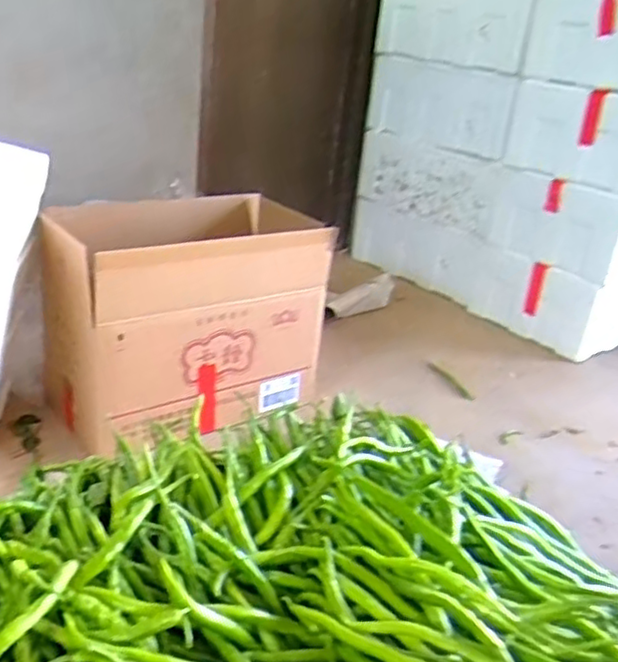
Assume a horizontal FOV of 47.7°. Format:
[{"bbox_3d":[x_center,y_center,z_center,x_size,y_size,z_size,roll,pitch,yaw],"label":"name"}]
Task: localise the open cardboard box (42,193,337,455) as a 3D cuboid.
[{"bbox_3d":[-0.250,-0.045,1.523,0.567,0.394,0.327,-15,33,-40],"label":"open cardboard box"}]

